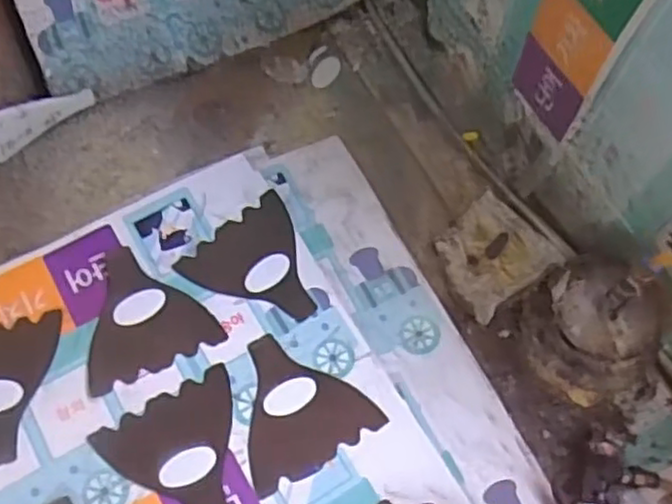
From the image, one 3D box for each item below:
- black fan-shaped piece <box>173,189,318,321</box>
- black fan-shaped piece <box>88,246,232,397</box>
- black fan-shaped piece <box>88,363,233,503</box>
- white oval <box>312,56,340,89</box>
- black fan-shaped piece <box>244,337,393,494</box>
[{"bbox_3d":[-0.069,0.017,0.676,0.117,0.006,0.123,-39,71,-17],"label":"black fan-shaped piece"},{"bbox_3d":[-0.184,0.052,0.652,0.121,0.009,0.123,-23,67,-11],"label":"black fan-shaped piece"},{"bbox_3d":[-0.128,0.179,0.602,0.121,0.006,0.123,-28,68,-13],"label":"black fan-shaped piece"},{"bbox_3d":[-0.011,-0.204,0.789,0.025,0.004,0.046,26,67,11],"label":"white oval"},{"bbox_3d":[-0.038,0.132,0.626,0.119,0.004,0.123,-26,68,-12],"label":"black fan-shaped piece"}]

